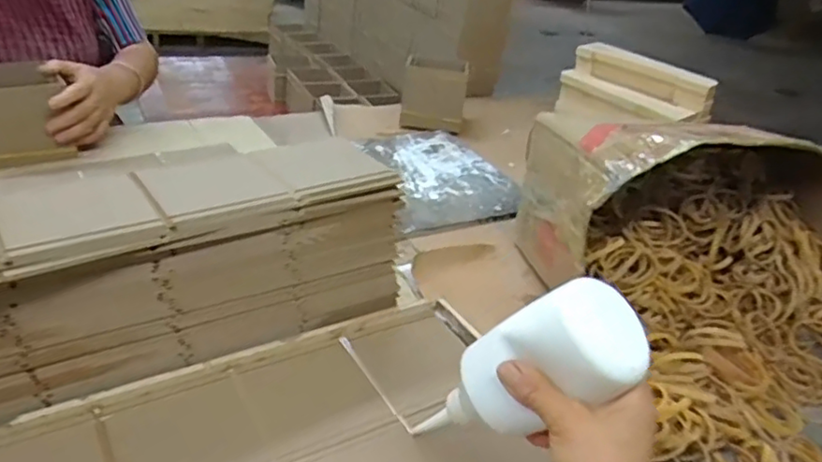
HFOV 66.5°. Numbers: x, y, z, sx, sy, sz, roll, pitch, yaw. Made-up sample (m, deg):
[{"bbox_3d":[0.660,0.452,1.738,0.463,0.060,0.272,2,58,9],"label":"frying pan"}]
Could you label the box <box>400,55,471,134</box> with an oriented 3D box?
[{"bbox_3d":[0.041,-0.240,1.121,0.116,0.117,0.048,8,30,-1],"label":"box"}]

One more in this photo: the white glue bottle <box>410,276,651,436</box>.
[{"bbox_3d":[0.075,0.089,0.407,0.062,0.144,0.056,47,22,-20],"label":"white glue bottle"}]

